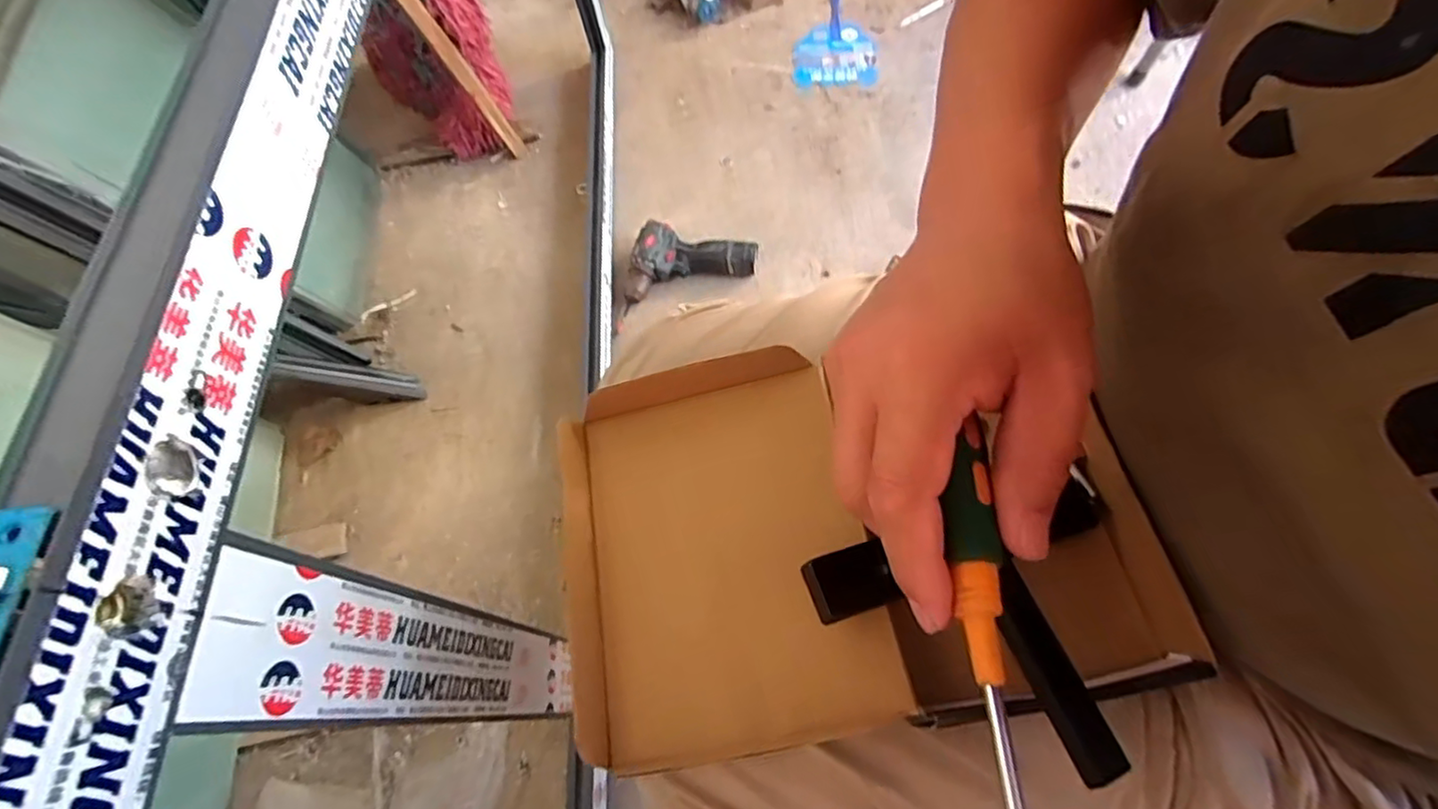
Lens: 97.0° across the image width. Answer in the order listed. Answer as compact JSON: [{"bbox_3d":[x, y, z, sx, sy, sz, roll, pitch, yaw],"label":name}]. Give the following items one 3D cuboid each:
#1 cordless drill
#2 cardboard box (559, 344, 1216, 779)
[{"bbox_3d":[-0.058,-0.248,1.062,0.227,0.057,0.128,-18,66,-6],"label":"cordless drill"},{"bbox_3d":[0.074,0.063,0.339,0.306,0.053,0.193,-9,65,-1],"label":"cardboard box"}]

